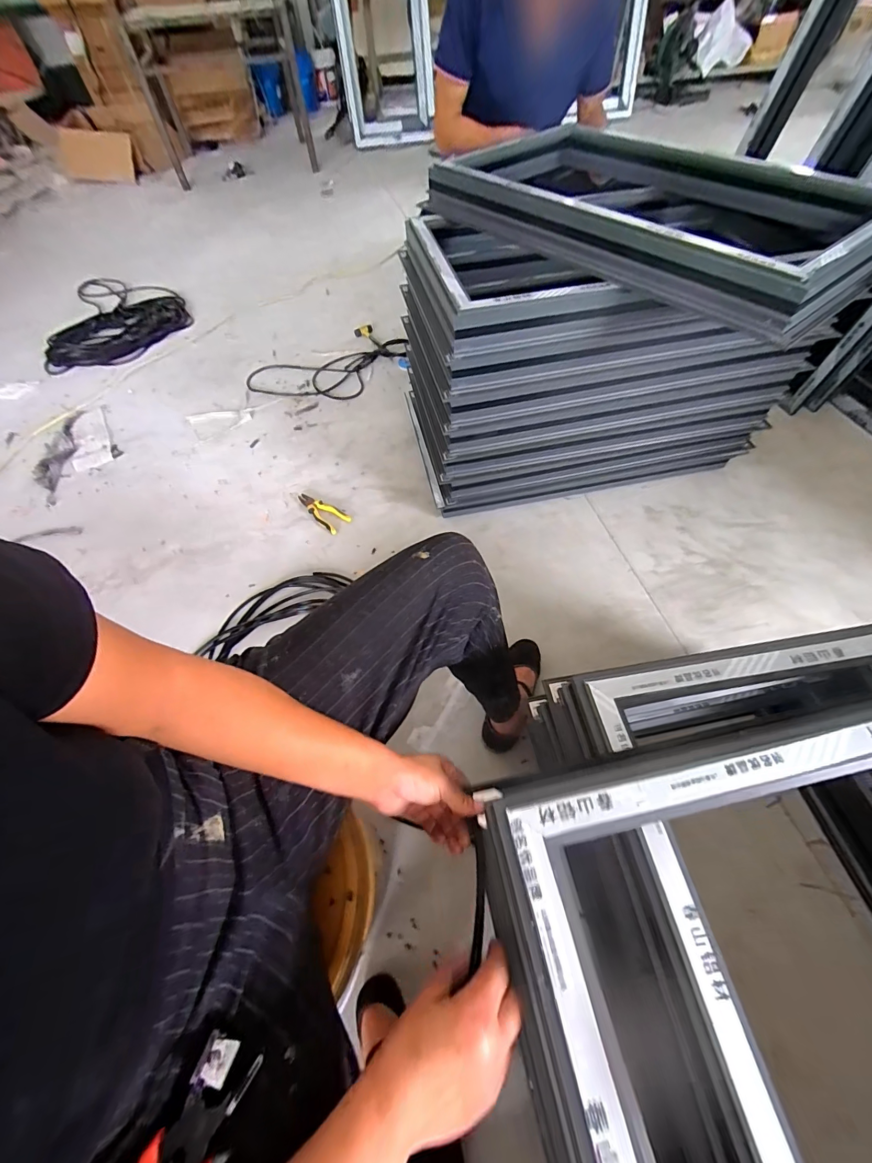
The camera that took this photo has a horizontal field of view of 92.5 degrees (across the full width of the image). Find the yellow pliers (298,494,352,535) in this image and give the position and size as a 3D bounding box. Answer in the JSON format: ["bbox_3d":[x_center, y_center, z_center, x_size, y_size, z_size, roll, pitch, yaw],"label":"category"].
[{"bbox_3d":[-0.346,-0.219,1.262,0.191,0.014,0.076,37,67,24],"label":"yellow pliers"}]

